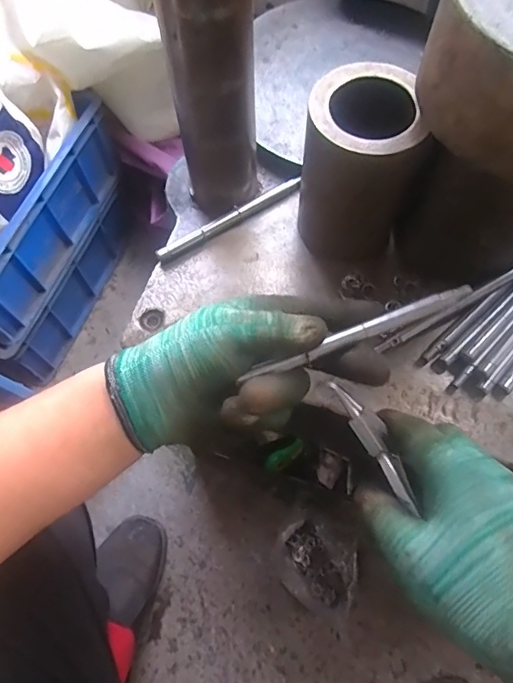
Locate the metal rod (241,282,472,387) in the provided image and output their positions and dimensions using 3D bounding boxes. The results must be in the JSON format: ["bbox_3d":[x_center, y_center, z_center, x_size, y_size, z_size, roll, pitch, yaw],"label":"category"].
[{"bbox_3d":[0.067,-0.006,0.305,0.156,0.006,0.012,-23,68,-8],"label":"metal rod"}]

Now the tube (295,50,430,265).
[{"bbox_3d":[0.080,-0.136,0.392,0.082,0.133,0.091,7,67,4],"label":"tube"}]

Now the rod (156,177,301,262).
[{"bbox_3d":[-0.024,-0.116,0.454,0.155,0.014,0.011,-32,70,-12],"label":"rod"}]

